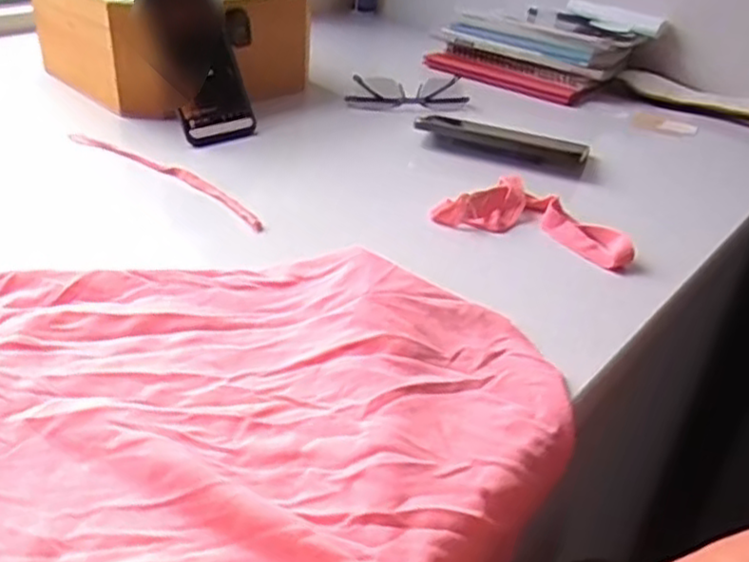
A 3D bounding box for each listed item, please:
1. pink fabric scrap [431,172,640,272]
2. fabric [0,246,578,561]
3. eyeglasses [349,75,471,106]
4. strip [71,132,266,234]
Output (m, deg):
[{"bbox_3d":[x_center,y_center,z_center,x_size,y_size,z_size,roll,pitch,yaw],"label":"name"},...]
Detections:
[{"bbox_3d":[0.129,-0.052,0.575,0.152,0.031,0.069,17,33,18],"label":"pink fabric scrap"},{"bbox_3d":[-0.087,0.072,0.353,0.305,0.036,0.322,19,34,24],"label":"fabric"},{"bbox_3d":[0.040,-0.218,0.827,0.135,0.034,0.038,-9,34,-22],"label":"eyeglasses"},{"bbox_3d":[-0.179,-0.092,0.612,0.257,0.012,0.018,26,37,32],"label":"strip"}]

